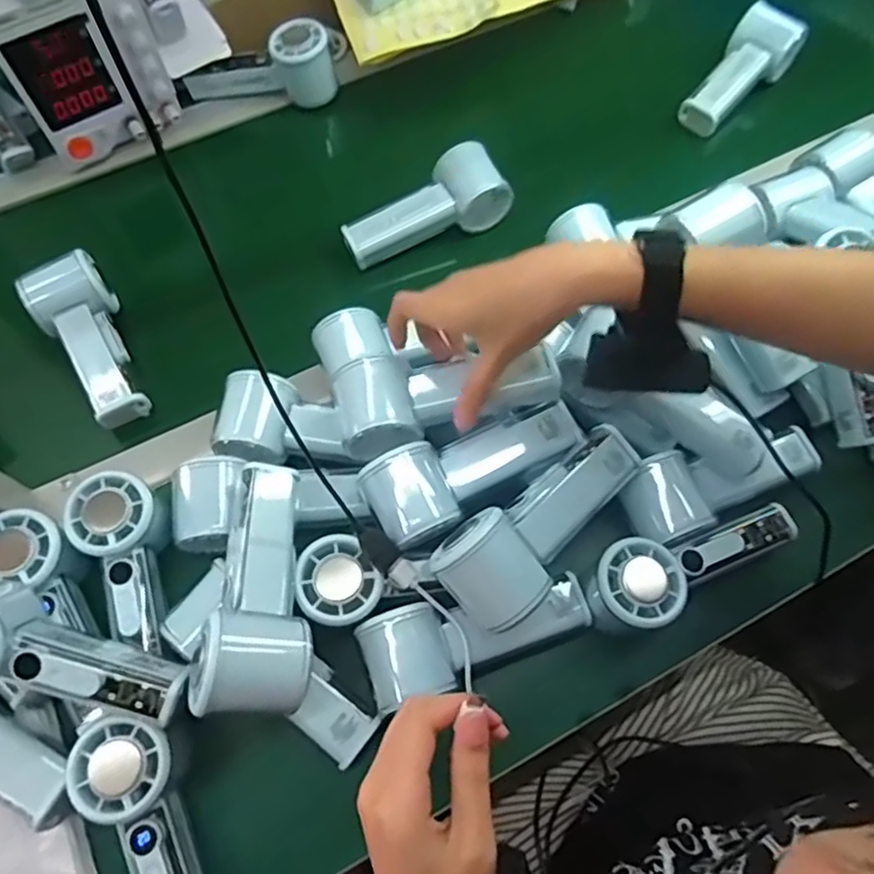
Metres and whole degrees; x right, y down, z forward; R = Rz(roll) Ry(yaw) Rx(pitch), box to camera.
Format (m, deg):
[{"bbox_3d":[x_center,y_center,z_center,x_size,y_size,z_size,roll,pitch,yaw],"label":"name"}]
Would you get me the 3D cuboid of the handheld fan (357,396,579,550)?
[{"bbox_3d":[0.024,0.020,0.455,0.149,0.045,0.060,-30,69,-12],"label":"handheld fan"}]

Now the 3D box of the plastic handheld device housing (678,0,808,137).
[{"bbox_3d":[0.303,-0.363,0.652,0.060,0.055,0.126,35,71,15],"label":"plastic handheld device housing"}]

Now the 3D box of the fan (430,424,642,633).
[{"bbox_3d":[0.065,0.057,0.429,0.147,0.051,0.063,-39,87,-18],"label":"fan"}]

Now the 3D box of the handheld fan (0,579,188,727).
[{"bbox_3d":[-0.225,0.132,0.390,0.152,0.062,0.064,19,67,-7],"label":"handheld fan"}]

